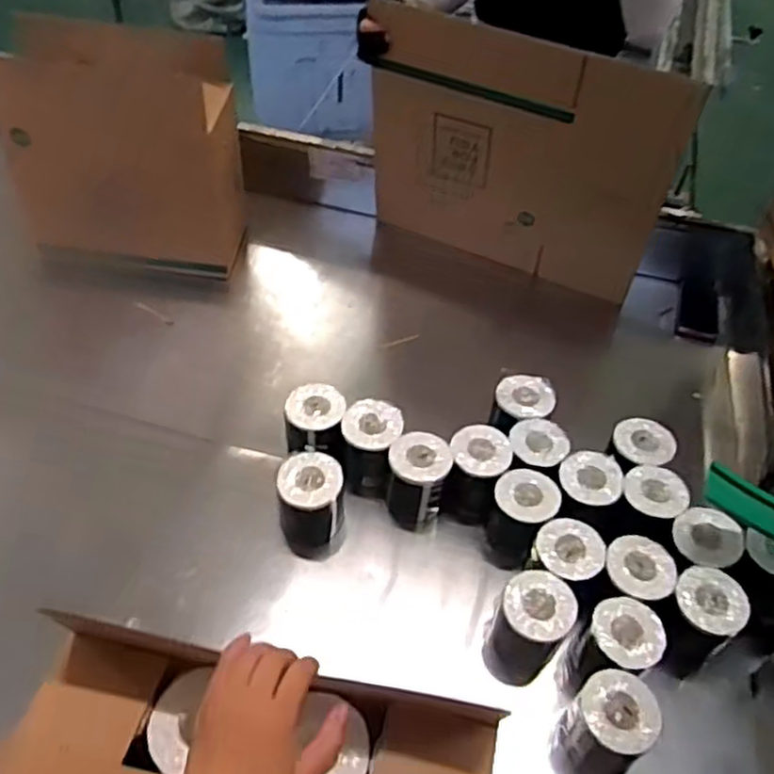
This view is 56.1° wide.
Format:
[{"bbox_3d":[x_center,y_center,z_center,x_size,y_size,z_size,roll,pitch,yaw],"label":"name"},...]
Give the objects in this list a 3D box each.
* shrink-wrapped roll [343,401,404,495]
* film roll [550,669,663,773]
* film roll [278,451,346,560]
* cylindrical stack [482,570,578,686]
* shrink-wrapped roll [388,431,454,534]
[{"bbox_3d":[-0.028,0.101,1.171,0.090,0.132,0.099,13,48,6],"label":"shrink-wrapped roll"},{"bbox_3d":[0.280,0.458,0.955,0.096,0.204,0.096,3,48,-3],"label":"film roll"},{"bbox_3d":[-0.112,0.177,1.100,0.097,0.128,0.105,3,48,-3],"label":"film roll"},{"bbox_3d":[0.197,0.340,1.019,0.096,0.157,0.101,3,48,-3],"label":"cylindrical stack"},{"bbox_3d":[0.047,0.152,1.142,0.097,0.132,0.107,9,48,2],"label":"shrink-wrapped roll"}]

